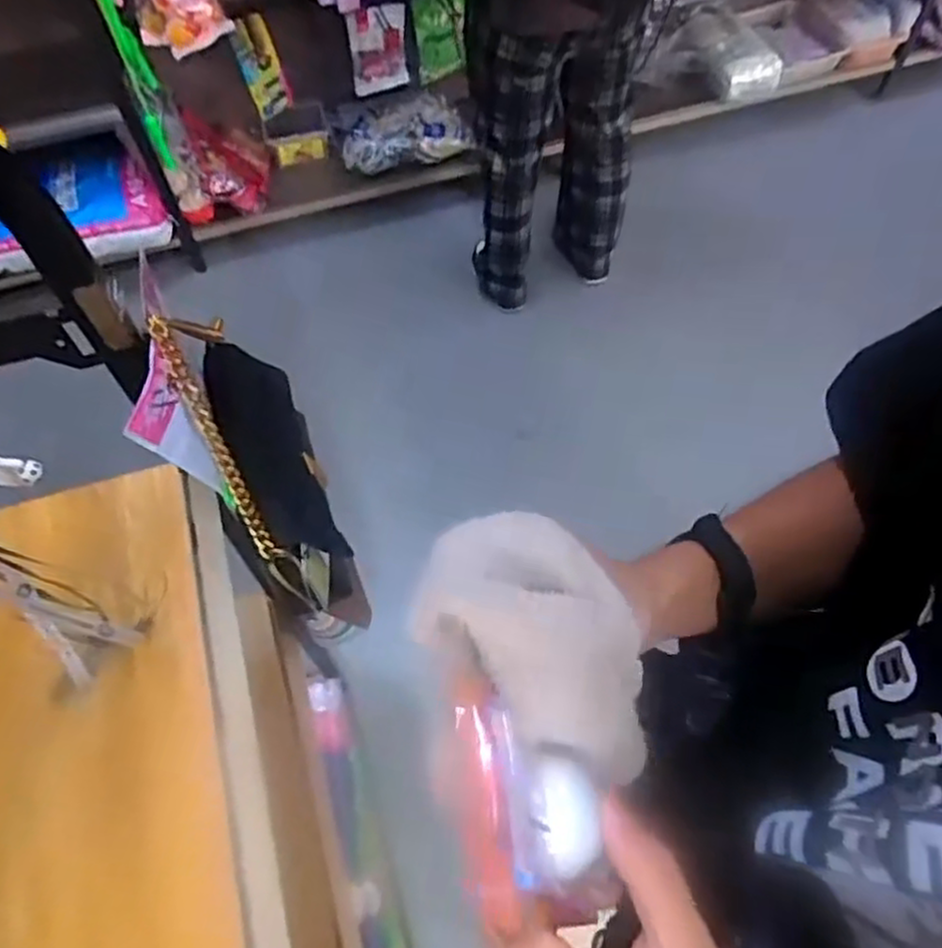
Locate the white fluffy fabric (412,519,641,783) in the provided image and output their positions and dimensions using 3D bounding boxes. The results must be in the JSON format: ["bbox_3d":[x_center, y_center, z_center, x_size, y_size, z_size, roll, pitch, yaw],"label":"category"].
[{"bbox_3d":[0.036,0.062,0.282,0.115,0.022,0.092,46,42,-7],"label":"white fluffy fabric"}]

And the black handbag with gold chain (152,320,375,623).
[{"bbox_3d":[-0.210,-0.031,0.711,0.097,0.310,0.299,-22,62,-11],"label":"black handbag with gold chain"}]

